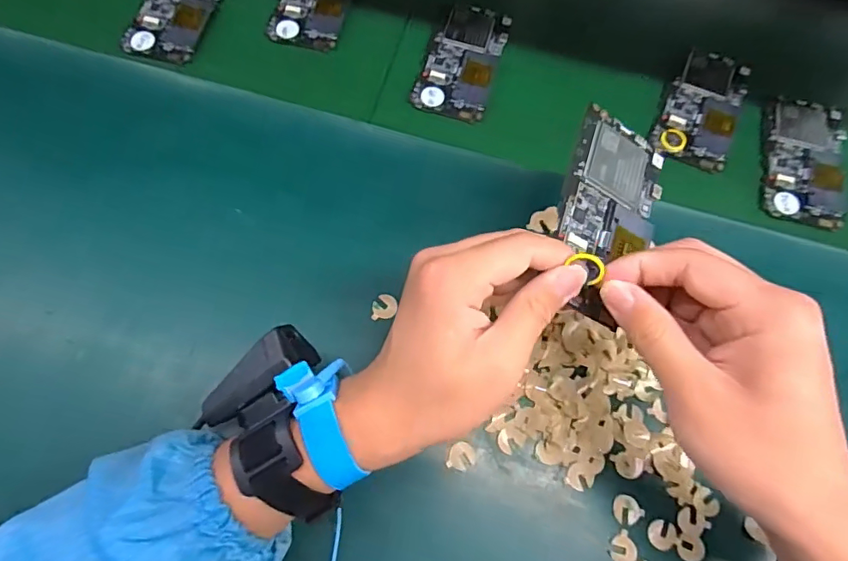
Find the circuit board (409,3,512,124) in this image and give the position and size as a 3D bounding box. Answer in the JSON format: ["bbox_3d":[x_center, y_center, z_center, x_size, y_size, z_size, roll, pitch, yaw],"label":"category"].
[{"bbox_3d":[0.037,-0.199,0.455,0.063,0.004,0.123,18,68,6],"label":"circuit board"}]

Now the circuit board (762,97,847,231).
[{"bbox_3d":[0.324,-0.106,0.433,0.064,0.012,0.126,16,68,5],"label":"circuit board"}]

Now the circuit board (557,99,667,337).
[{"bbox_3d":[0.108,-0.040,0.296,0.064,0.009,0.123,27,73,-18],"label":"circuit board"}]

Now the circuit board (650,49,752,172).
[{"bbox_3d":[0.246,-0.154,0.448,0.062,0.010,0.120,23,69,8],"label":"circuit board"}]

